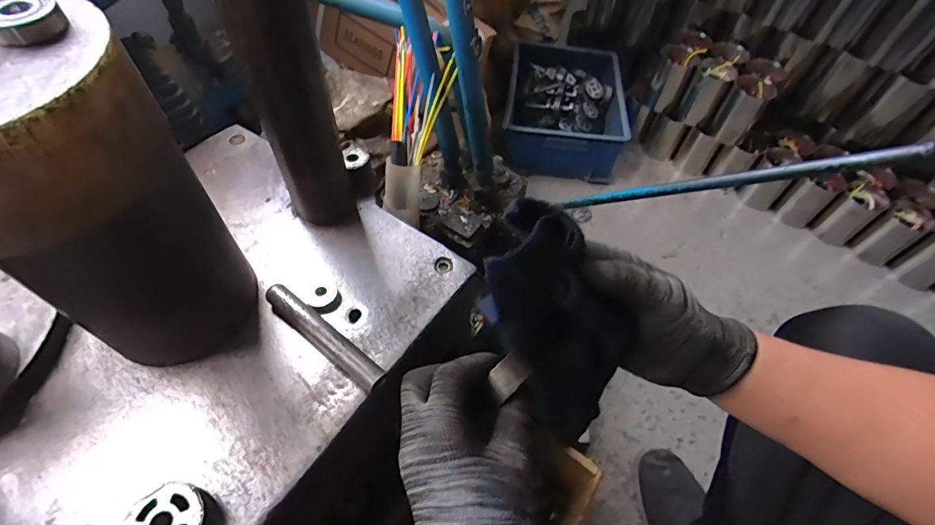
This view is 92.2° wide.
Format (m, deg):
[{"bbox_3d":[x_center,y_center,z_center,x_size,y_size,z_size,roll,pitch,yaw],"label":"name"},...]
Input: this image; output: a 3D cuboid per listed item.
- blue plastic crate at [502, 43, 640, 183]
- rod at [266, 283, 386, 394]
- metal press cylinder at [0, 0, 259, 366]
[{"bbox_3d":[0.265,-0.423,1.221,0.311,0.141,0.396,7,55,2],"label":"blue plastic crate"},{"bbox_3d":[-0.132,0.067,0.410,0.138,0.020,0.022,34,60,19],"label":"rod"},{"bbox_3d":[-0.258,-0.024,0.319,0.140,0.258,0.137,-35,64,-24],"label":"metal press cylinder"}]

